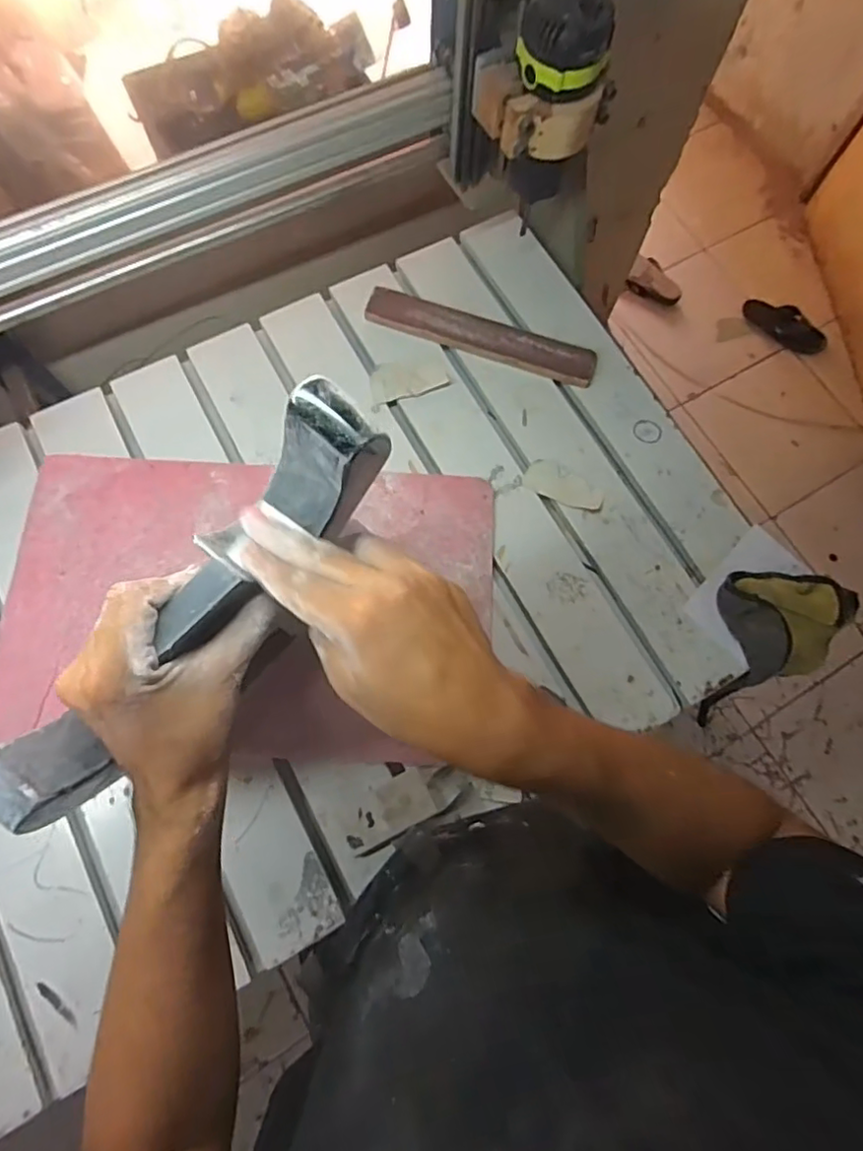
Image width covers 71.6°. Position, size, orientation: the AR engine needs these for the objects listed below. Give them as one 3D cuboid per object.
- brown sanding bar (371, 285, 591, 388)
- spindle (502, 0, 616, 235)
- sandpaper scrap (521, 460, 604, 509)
[{"bbox_3d":[0.065,-0.313,0.784,0.302,0.034,0.048,18,73,4],"label":"brown sanding bar"},{"bbox_3d":[0.123,-0.462,0.597,0.085,0.197,0.101,27,75,6],"label":"spindle"},{"bbox_3d":[0.163,-0.112,0.733,0.099,0.013,0.043,26,73,6],"label":"sandpaper scrap"}]

